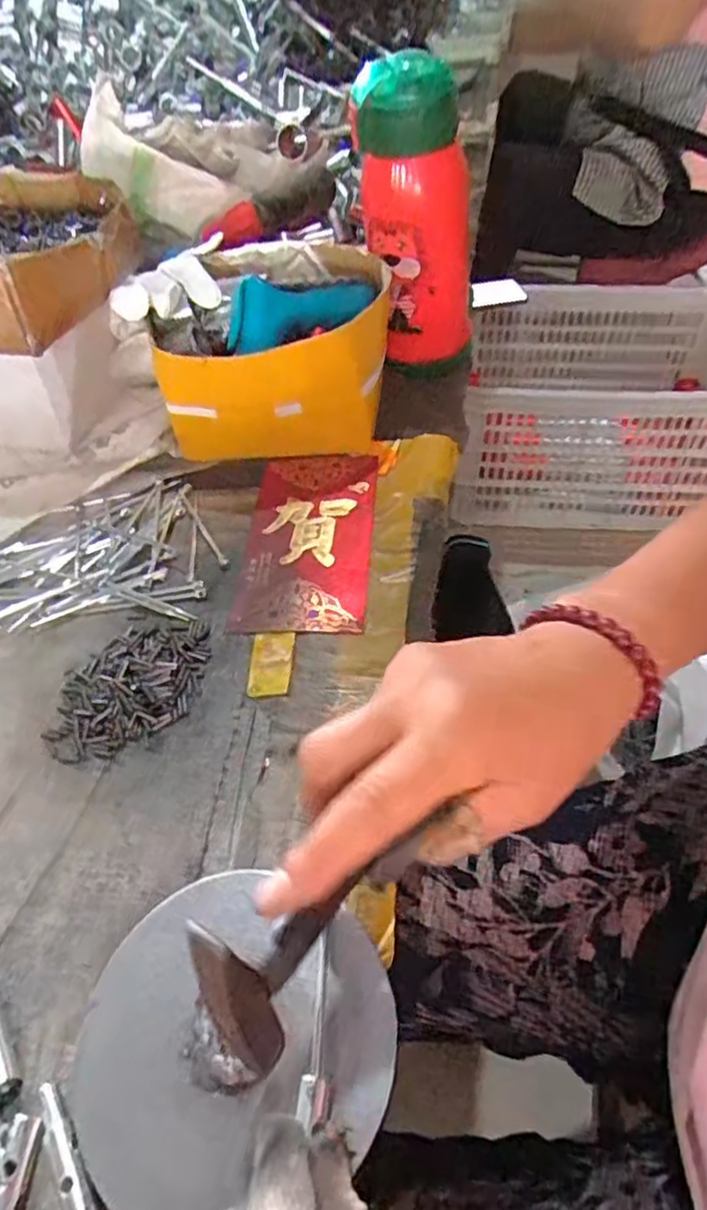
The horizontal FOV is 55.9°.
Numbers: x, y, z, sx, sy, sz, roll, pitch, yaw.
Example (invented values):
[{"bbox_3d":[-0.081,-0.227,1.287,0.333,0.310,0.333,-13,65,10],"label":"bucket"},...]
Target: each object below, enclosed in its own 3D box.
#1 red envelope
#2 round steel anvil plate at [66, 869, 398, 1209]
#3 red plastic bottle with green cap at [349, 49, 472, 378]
[{"bbox_3d":[-0.031,-0.051,0.463,0.087,0.006,0.167,0,51,5],"label":"red envelope"},{"bbox_3d":[-0.050,0.172,0.276,0.127,0.013,0.112,-18,51,-10],"label":"round steel anvil plate"},{"bbox_3d":[0.052,-0.288,0.508,0.082,0.206,0.070,-15,26,-7],"label":"red plastic bottle with green cap"}]

